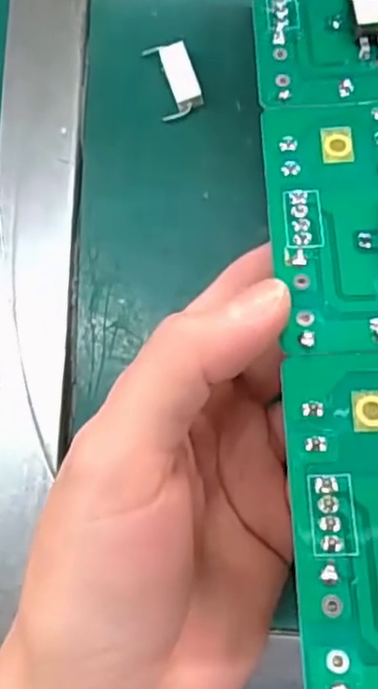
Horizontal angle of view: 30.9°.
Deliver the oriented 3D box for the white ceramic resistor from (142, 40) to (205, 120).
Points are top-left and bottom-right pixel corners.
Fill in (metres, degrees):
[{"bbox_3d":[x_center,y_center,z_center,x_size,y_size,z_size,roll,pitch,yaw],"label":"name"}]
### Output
[{"bbox_3d":[-0.005,-0.099,0.255,0.017,0.006,0.028,-13,82,6],"label":"white ceramic resistor"}]

